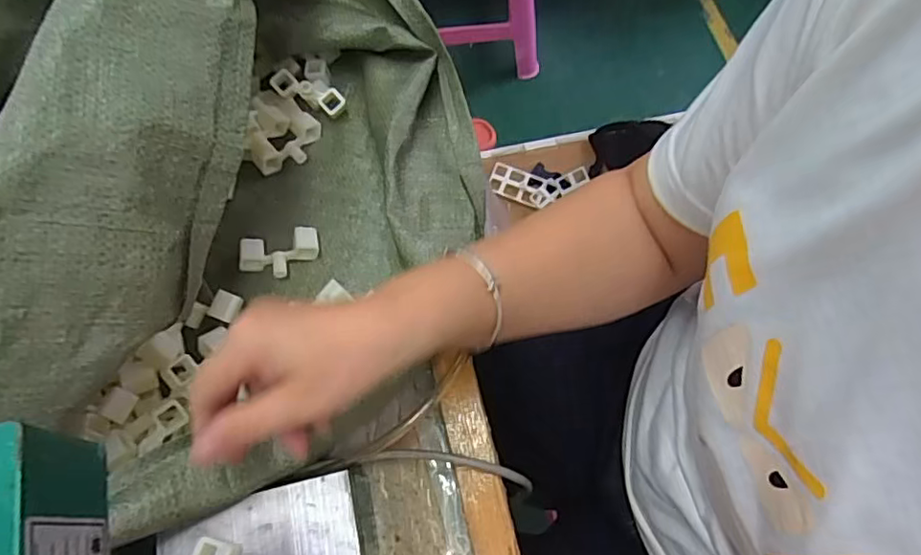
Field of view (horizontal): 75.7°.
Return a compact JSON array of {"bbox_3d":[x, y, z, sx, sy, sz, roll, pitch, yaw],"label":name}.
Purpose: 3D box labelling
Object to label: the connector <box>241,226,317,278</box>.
[{"bbox_3d":[-0.143,-0.018,0.471,0.064,0.020,0.033,-16,67,-4],"label":"connector"}]

